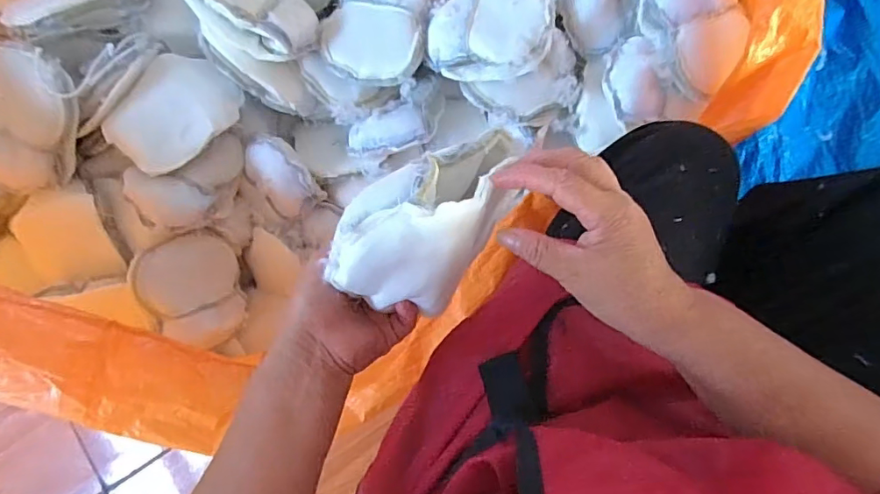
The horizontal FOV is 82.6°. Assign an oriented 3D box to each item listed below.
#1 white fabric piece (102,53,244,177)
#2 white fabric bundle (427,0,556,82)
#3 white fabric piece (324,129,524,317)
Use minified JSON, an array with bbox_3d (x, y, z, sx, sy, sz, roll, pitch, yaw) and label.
[{"bbox_3d":[-0.360,-0.183,0.680,0.128,0.048,0.165,42,91,9],"label":"white fabric piece"},{"bbox_3d":[0.067,-0.293,0.664,0.168,0.047,0.142,1,85,7],"label":"white fabric bundle"},{"bbox_3d":[-0.008,-0.023,0.352,0.085,0.083,0.156,37,90,9],"label":"white fabric piece"}]

